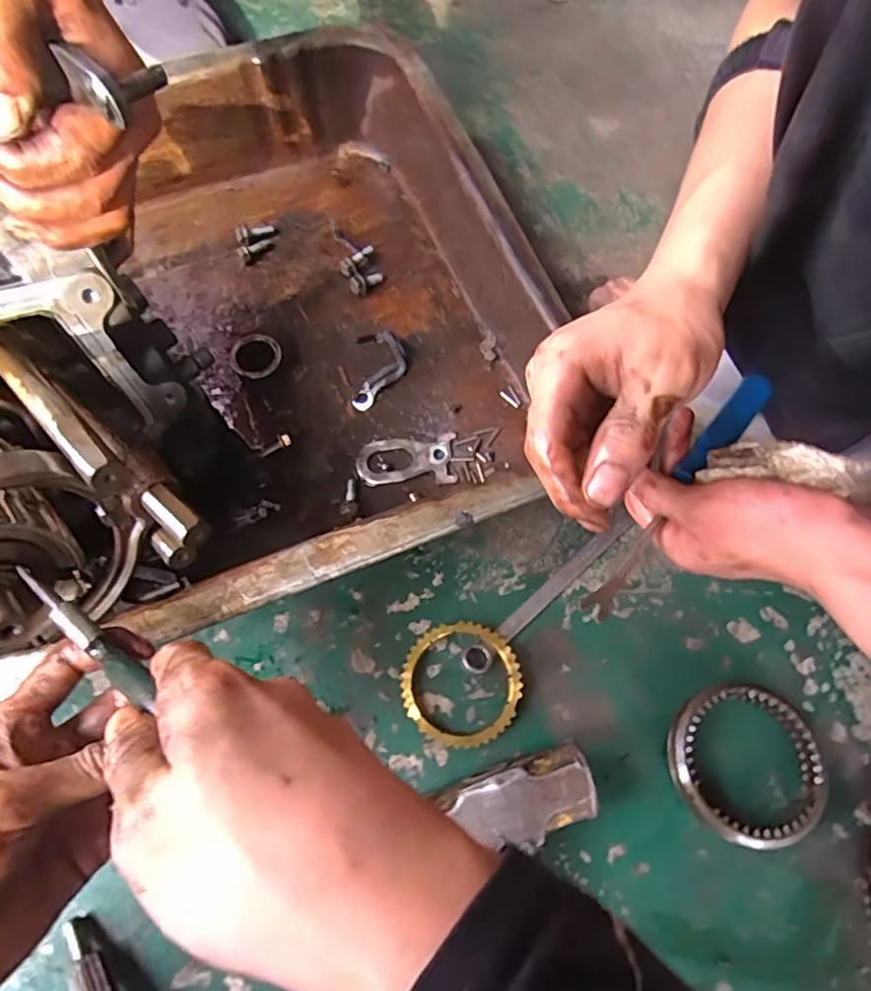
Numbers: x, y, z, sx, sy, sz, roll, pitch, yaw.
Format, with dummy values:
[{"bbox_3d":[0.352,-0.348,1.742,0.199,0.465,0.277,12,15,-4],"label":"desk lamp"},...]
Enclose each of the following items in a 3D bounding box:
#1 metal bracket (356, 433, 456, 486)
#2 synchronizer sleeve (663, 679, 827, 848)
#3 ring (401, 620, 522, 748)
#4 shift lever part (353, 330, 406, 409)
[{"bbox_3d":[-0.023,-0.027,0.451,0.072,0.010,0.038,1,67,-2],"label":"metal bracket"},{"bbox_3d":[0.197,0.168,0.381,0.095,0.024,0.091,1,67,-2],"label":"synchronizer sleeve"},{"bbox_3d":[0.017,0.123,0.395,0.077,0.015,0.077,1,67,-2],"label":"ring"},{"bbox_3d":[-0.044,-0.103,0.476,0.041,0.019,0.069,2,67,-2],"label":"shift lever part"}]

